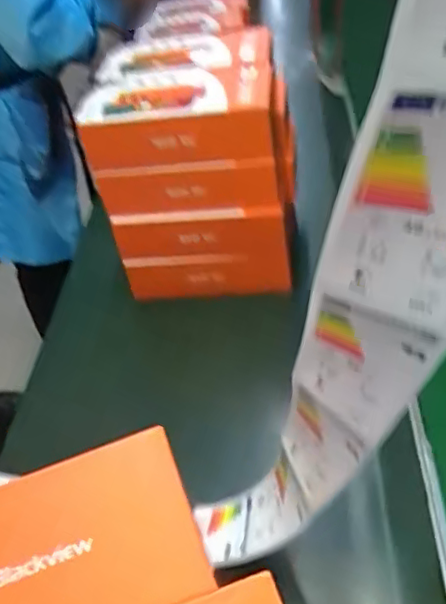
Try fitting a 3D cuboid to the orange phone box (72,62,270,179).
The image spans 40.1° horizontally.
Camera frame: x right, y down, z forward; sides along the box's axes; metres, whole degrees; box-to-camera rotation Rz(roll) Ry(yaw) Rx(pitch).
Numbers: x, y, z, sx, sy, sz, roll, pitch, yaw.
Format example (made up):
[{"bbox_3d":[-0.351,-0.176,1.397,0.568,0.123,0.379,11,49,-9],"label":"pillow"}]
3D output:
[{"bbox_3d":[-0.045,-0.185,0.615,0.188,0.062,0.103,-3,40,5],"label":"orange phone box"}]

